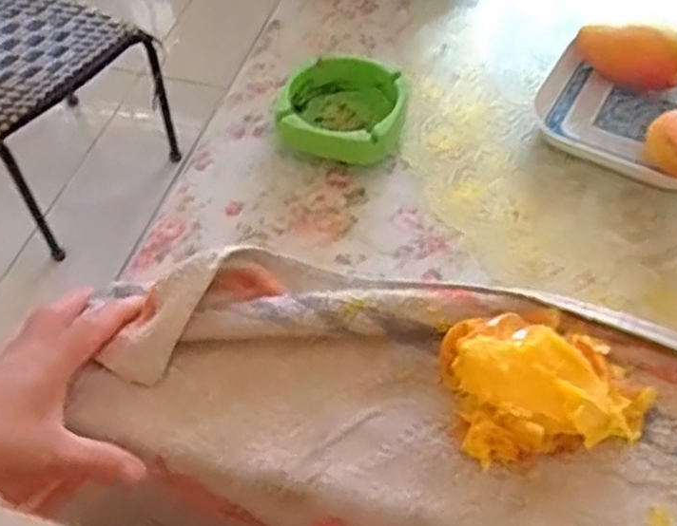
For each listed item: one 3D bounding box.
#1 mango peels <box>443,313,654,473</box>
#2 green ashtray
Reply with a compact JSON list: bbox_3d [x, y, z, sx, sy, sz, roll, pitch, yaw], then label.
[{"bbox_3d":[0.119,0.065,0.427,0.106,0.027,0.086,-7,53,-5],"label":"mango peels"},{"bbox_3d":[0.004,-0.115,0.571,0.096,0.036,0.092,11,54,8],"label":"green ashtray"}]

